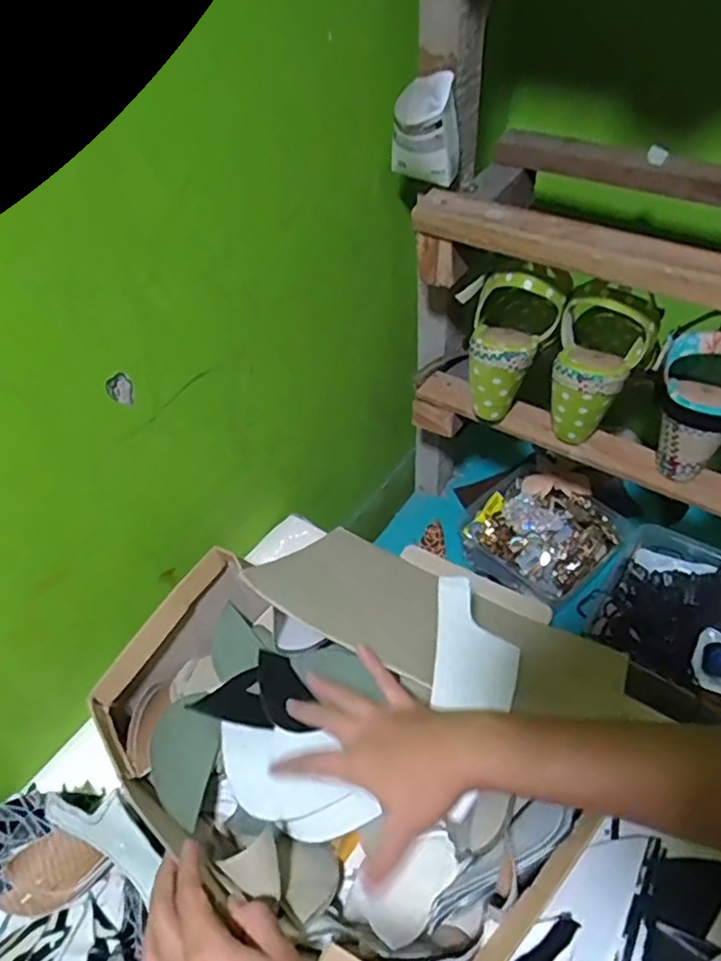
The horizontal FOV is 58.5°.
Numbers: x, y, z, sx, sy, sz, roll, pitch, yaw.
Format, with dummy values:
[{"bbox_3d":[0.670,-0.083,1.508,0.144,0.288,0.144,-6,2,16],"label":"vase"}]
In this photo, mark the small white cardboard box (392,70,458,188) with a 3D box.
[{"bbox_3d":[0.056,-0.295,0.548,0.054,0.078,0.042,1,47,3],"label":"small white cardboard box"}]

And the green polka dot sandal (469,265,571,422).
[{"bbox_3d":[0.137,-0.128,0.617,0.082,0.142,0.088,28,19,25],"label":"green polka dot sandal"}]

